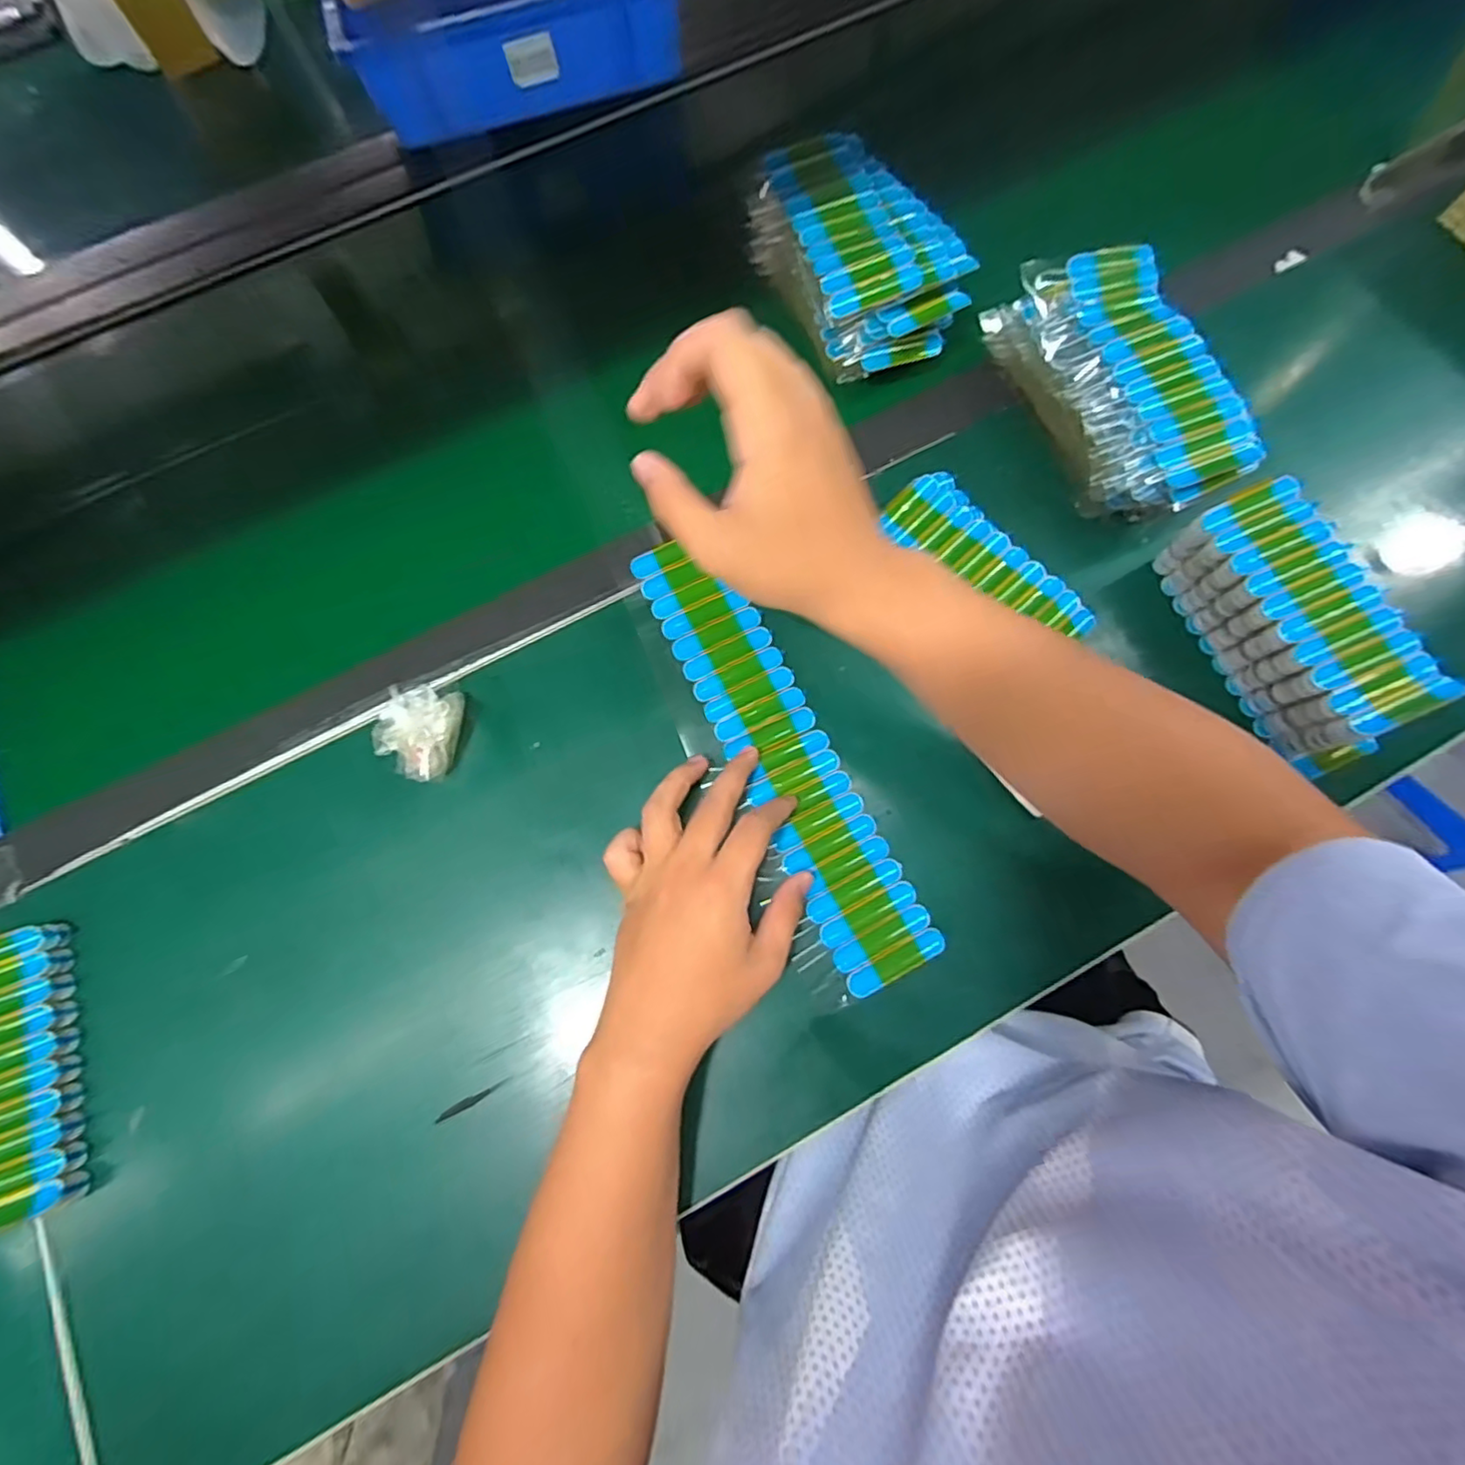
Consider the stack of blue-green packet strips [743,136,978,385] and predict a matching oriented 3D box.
[{"bbox_3d":[0.087,-0.346,0.458,0.117,0.066,0.173,-22,75,-5],"label":"stack of blue-green packet strips"}]

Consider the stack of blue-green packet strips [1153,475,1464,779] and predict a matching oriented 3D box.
[{"bbox_3d":[0.343,-0.061,0.386,0.059,0.067,0.167,-23,75,-5],"label":"stack of blue-green packet strips"}]

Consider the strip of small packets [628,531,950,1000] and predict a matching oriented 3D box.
[{"bbox_3d":[0.030,0.010,0.398,0.065,0.014,0.303,-28,79,-6],"label":"strip of small packets"}]

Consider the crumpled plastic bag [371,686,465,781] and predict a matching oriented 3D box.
[{"bbox_3d":[-0.203,0.000,0.401,0.056,0.033,0.063,4,74,3],"label":"crumpled plastic bag"}]

